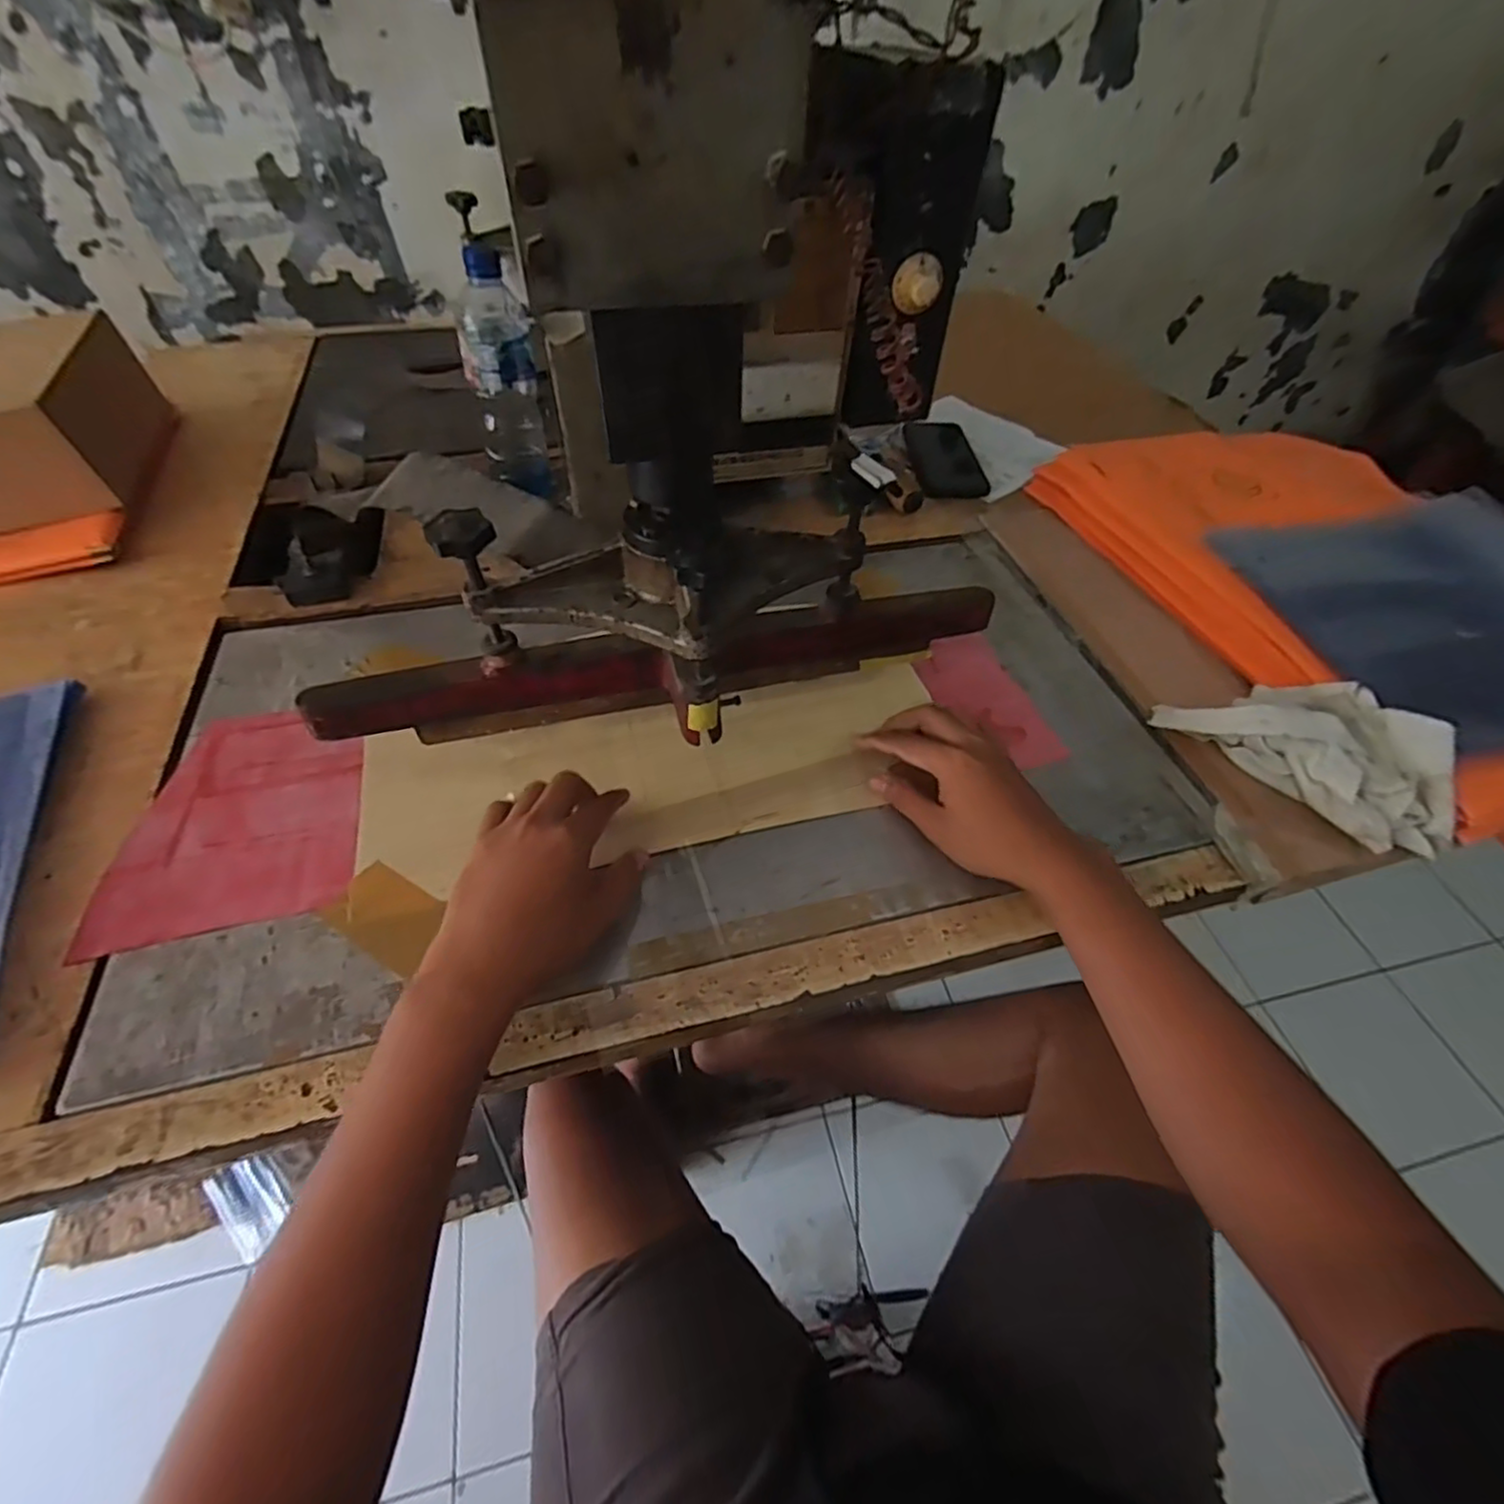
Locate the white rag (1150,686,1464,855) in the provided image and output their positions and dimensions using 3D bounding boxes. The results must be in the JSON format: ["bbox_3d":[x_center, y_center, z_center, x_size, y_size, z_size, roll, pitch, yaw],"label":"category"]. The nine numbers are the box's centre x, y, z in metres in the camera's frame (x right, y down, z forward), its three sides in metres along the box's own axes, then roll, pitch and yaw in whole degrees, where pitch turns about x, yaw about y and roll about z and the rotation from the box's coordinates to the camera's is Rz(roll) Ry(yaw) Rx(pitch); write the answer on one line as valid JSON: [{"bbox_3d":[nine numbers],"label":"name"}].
[{"bbox_3d":[0.434,-0.009,0.515,0.111,0.053,0.193,-31,58,-25],"label":"white rag"}]

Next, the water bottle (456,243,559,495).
[{"bbox_3d":[-0.248,-0.361,0.690,0.065,0.213,0.065,-12,52,-12],"label":"water bottle"}]

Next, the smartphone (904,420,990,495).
[{"bbox_3d":[0.235,-0.358,0.823,0.078,0.017,0.144,-1,50,-3],"label":"smartphone"}]

